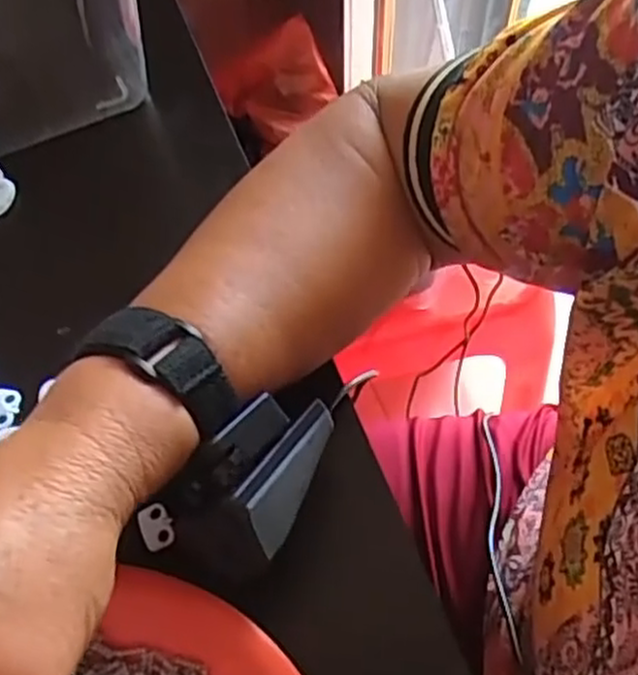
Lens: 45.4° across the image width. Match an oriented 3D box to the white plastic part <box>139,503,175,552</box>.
[{"bbox_3d":[-0.066,0.077,0.309,0.013,0.005,0.016,-16,58,-9],"label":"white plastic part"}]

